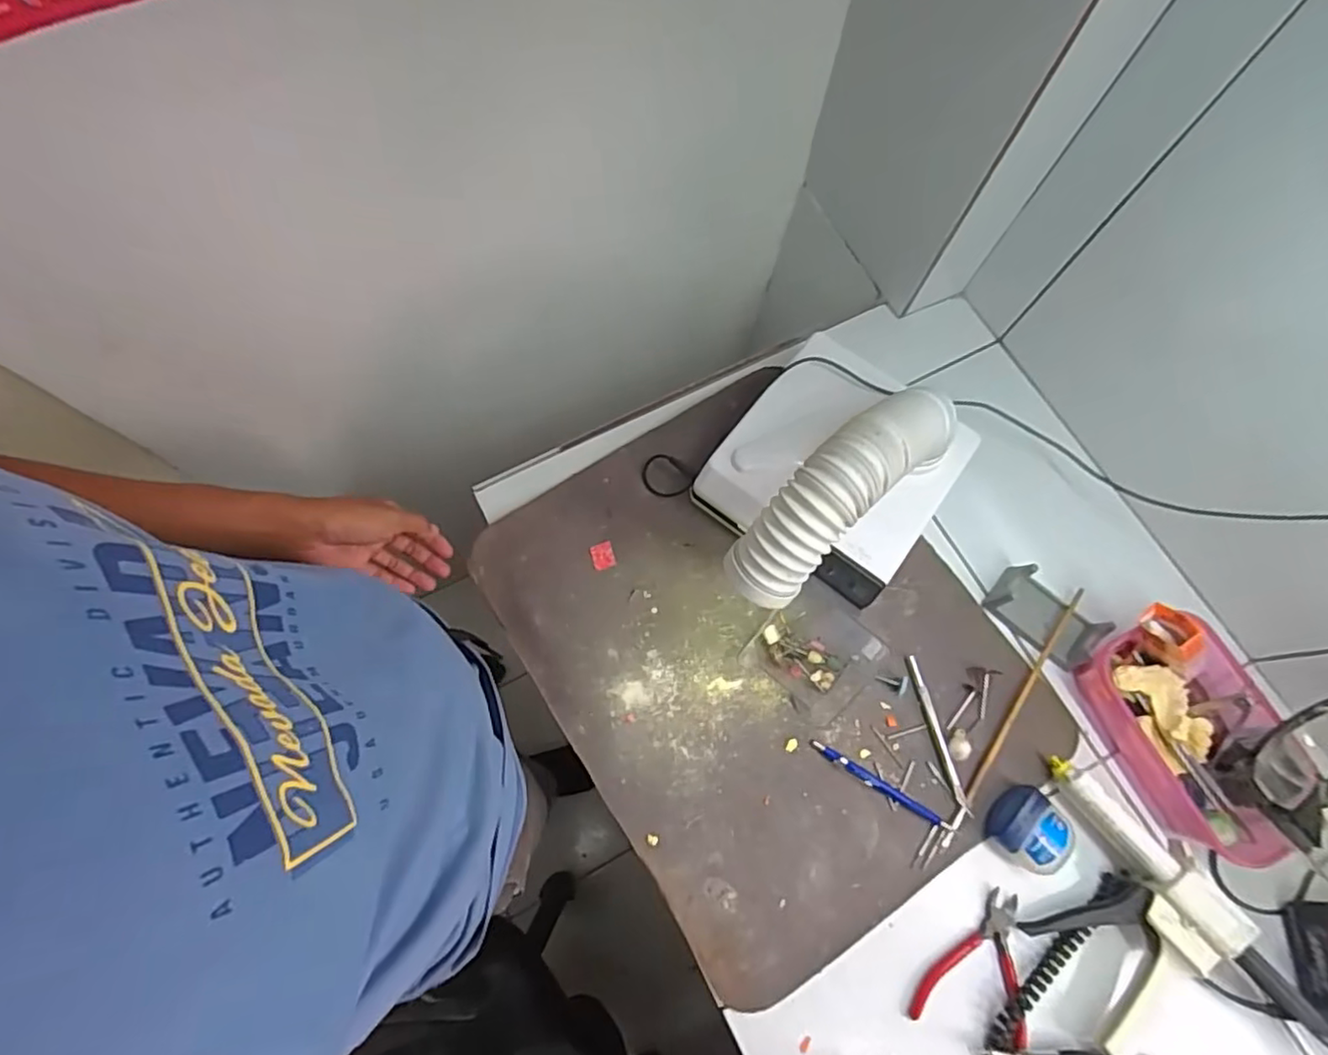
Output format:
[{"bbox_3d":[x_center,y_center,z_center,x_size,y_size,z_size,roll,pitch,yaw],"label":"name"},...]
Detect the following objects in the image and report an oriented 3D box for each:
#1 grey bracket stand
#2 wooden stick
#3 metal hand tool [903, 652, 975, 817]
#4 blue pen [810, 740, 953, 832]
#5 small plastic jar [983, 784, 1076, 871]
[{"bbox_3d":[0.359,0.085,0.610,0.101,0.032,0.054,41,75,11],"label":"grey bracket stand"},{"bbox_3d":[0.332,0.151,0.593,0.007,0.011,0.231,35,74,9],"label":"wooden stick"},{"bbox_3d":[0.248,0.186,0.584,0.012,0.004,0.138,-13,73,-6],"label":"metal hand tool"},{"bbox_3d":[0.190,0.228,0.568,0.132,0.006,0.010,32,73,8],"label":"blue pen"},{"bbox_3d":[0.316,0.258,0.546,0.065,0.030,0.054,39,75,10],"label":"small plastic jar"}]

